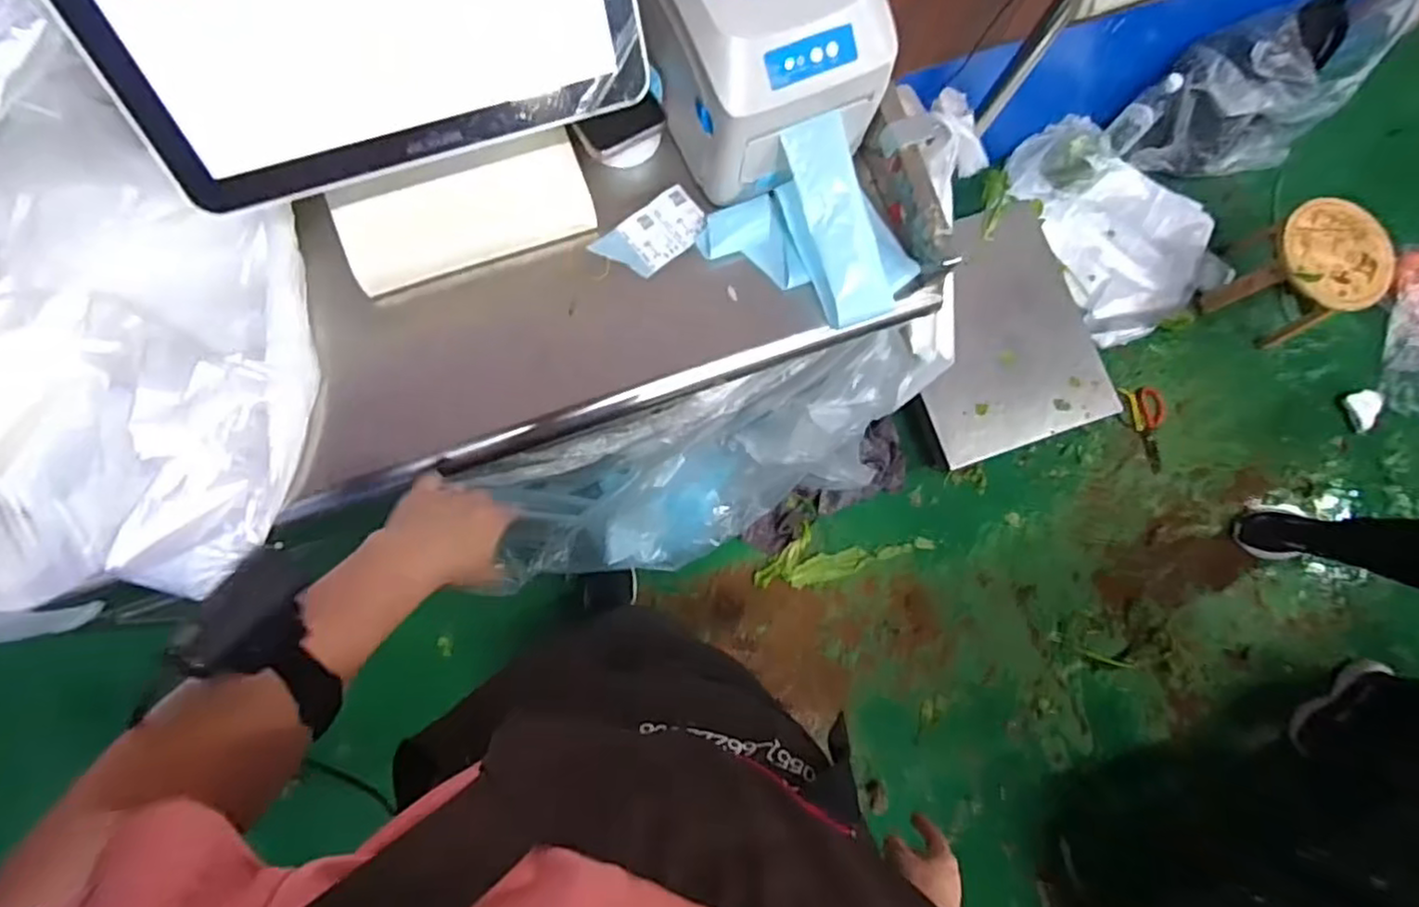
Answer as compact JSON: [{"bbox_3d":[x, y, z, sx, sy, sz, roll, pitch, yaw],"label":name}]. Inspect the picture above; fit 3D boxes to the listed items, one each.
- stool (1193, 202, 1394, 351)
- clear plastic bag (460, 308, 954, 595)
[{"bbox_3d":[1.222,-0.367,1.437,0.210,0.224,0.213,1,79,-4],"label":"stool"},{"bbox_3d":[0.017,0.032,0.881,0.569,0.378,0.160,-20,85,-8],"label":"clear plastic bag"}]

